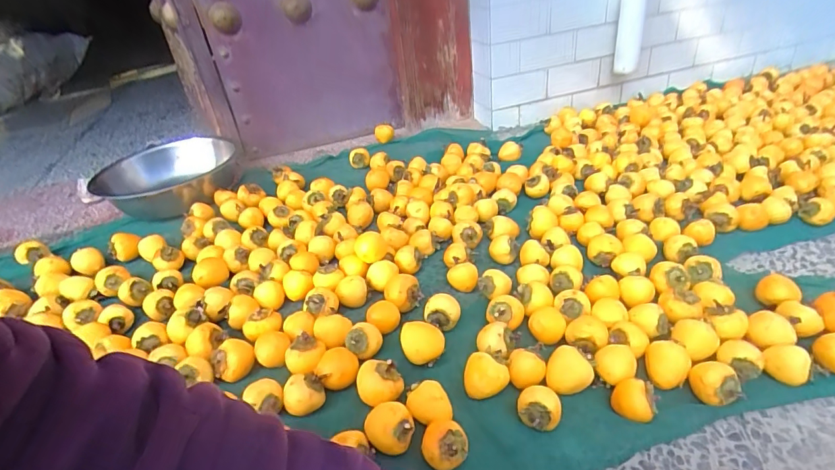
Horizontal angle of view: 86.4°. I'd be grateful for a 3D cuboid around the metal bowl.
[{"bbox_3d":[-0.723,-0.170,1.289,0.337,0.094,0.328,-5,33,3],"label":"metal bowl"}]

